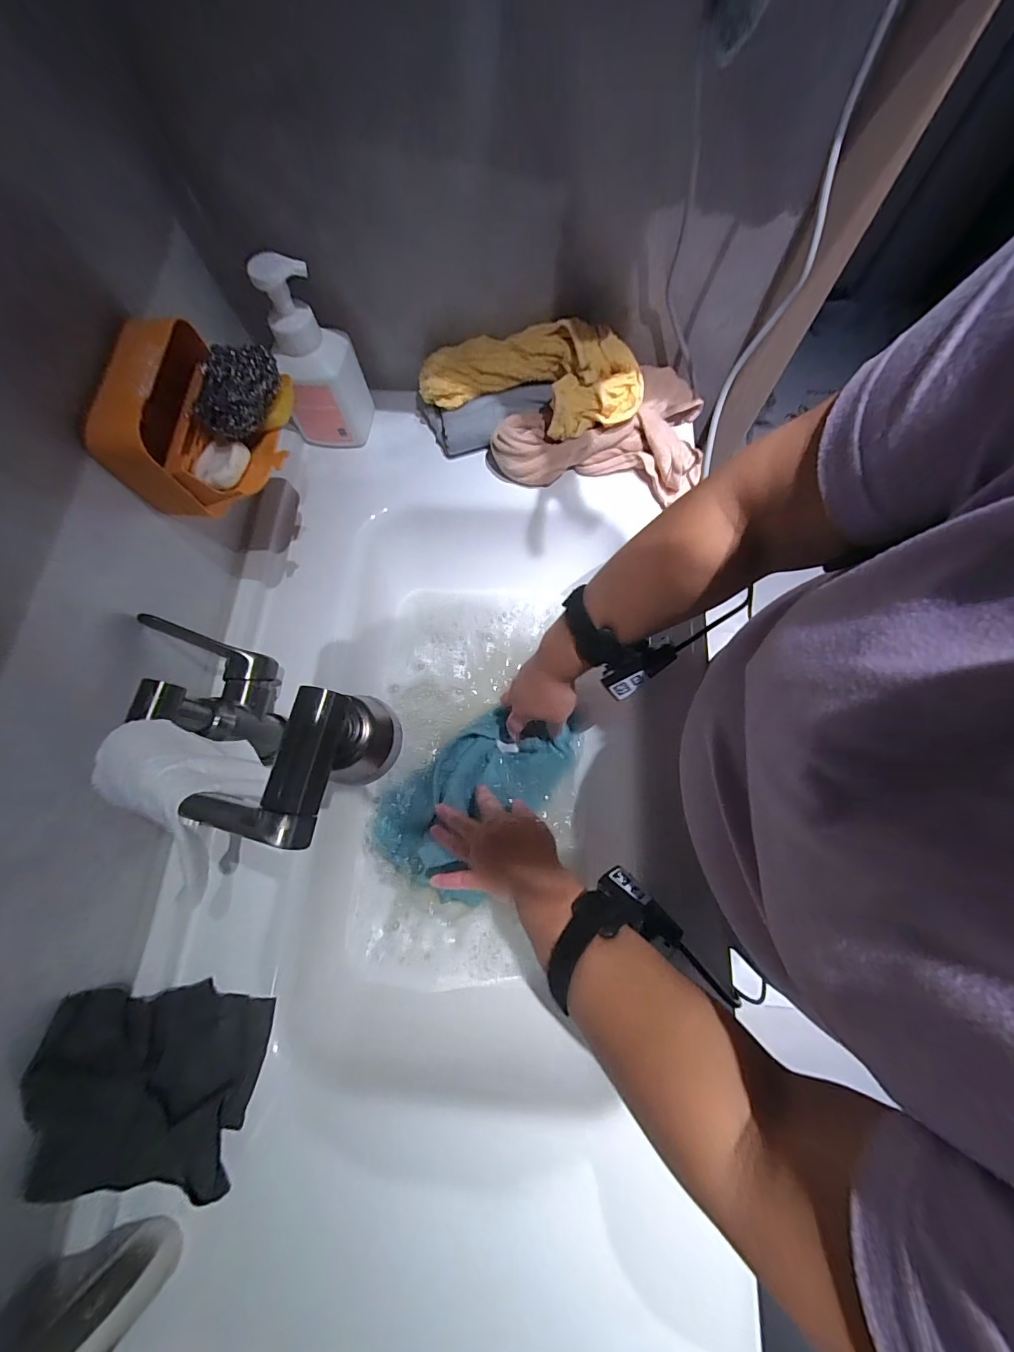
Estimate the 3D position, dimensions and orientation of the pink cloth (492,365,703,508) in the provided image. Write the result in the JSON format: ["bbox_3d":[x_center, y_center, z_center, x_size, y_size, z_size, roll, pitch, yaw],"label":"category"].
[{"bbox_3d":[0.111,-0.288,0.531,0.231,0.064,0.142,9,73,5],"label":"pink cloth"}]

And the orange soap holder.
[{"bbox_3d":[-0.239,-0.206,0.362,0.117,0.087,0.126,7,73,4],"label":"orange soap holder"}]

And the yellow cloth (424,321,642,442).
[{"bbox_3d":[0.022,-0.330,0.497,0.250,0.069,0.098,7,73,4],"label":"yellow cloth"}]

